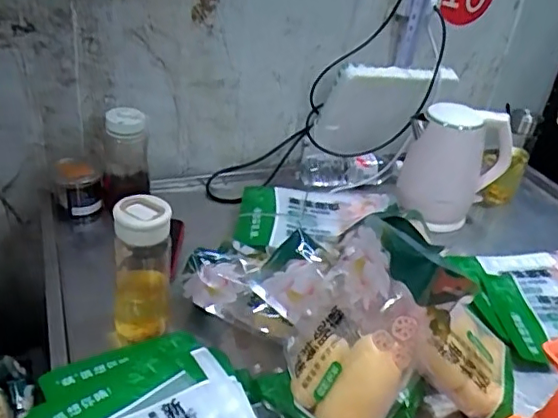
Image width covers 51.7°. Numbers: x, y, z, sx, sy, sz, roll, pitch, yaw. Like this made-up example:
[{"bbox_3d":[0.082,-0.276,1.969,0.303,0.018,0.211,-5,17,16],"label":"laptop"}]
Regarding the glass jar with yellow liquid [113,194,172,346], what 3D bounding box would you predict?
[{"bbox_3d":[-0.182,0.082,0.772,0.071,0.200,0.070,5,32,-3],"label":"glass jar with yellow liquid"}]

